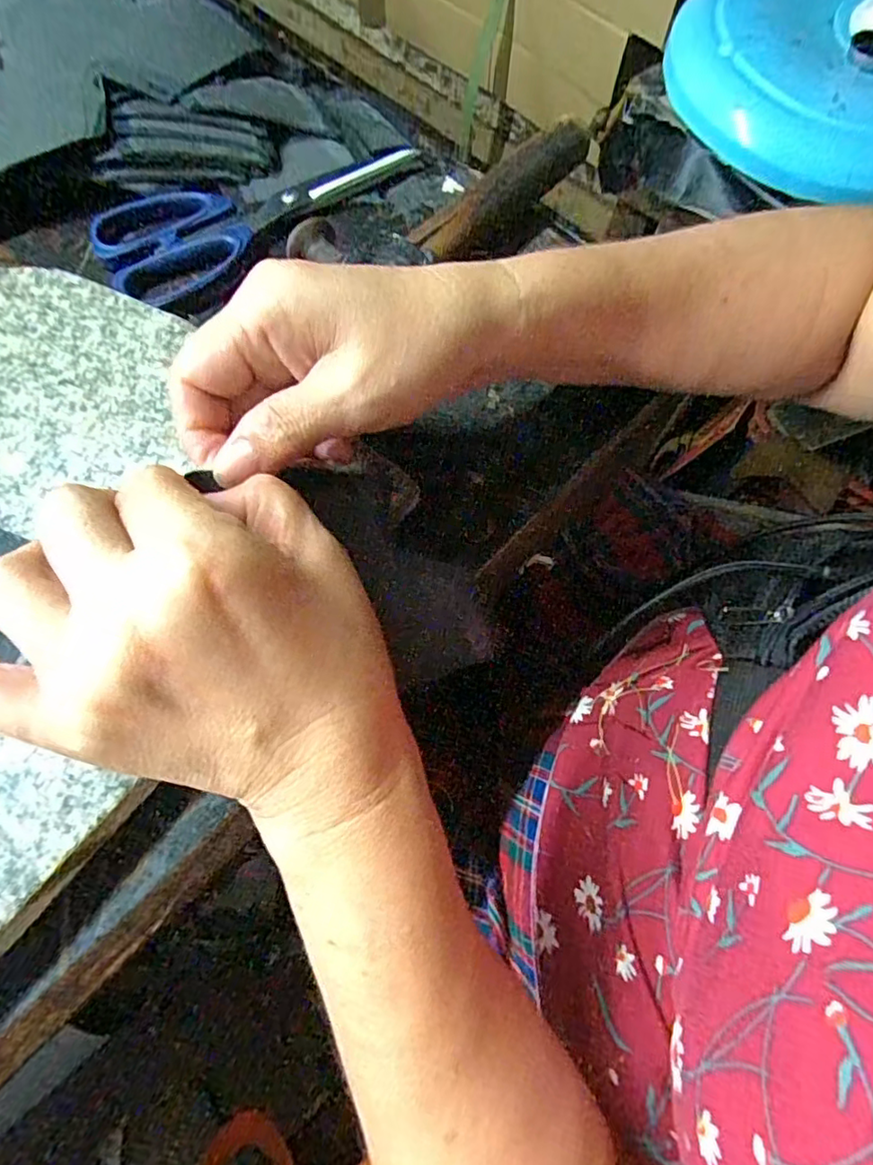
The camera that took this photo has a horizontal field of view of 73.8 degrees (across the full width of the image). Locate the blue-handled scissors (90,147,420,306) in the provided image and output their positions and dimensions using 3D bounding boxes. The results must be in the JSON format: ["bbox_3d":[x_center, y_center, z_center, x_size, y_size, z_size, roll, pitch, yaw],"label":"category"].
[{"bbox_3d":[-0.104,-0.222,0.337,0.185,0.013,0.070,-36,75,-15],"label":"blue-handled scissors"}]

